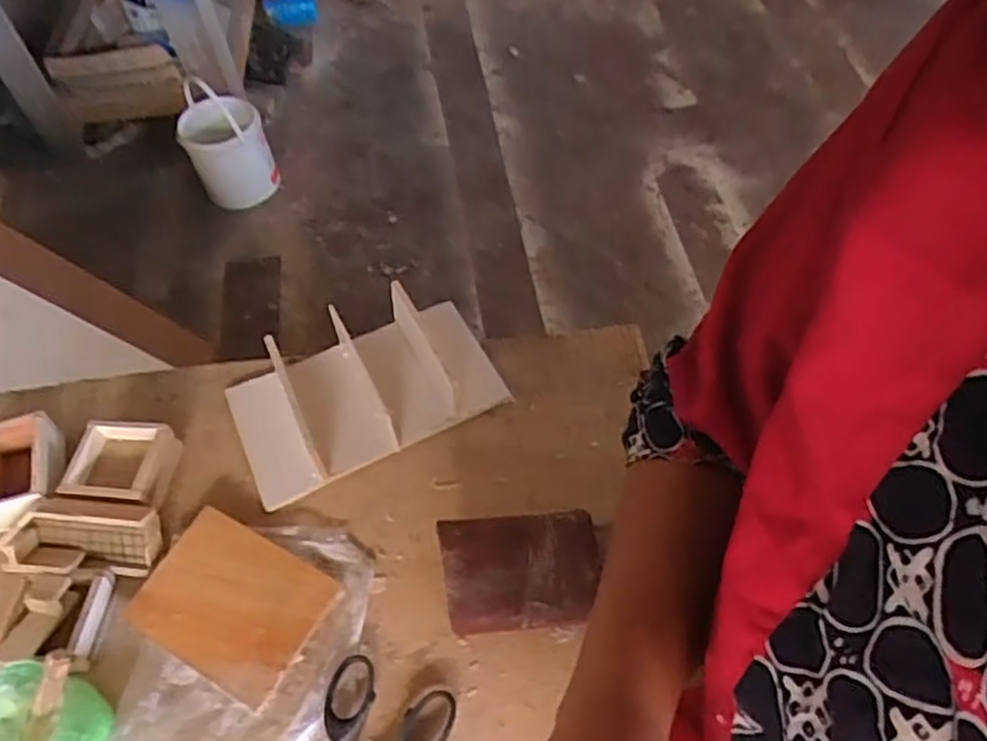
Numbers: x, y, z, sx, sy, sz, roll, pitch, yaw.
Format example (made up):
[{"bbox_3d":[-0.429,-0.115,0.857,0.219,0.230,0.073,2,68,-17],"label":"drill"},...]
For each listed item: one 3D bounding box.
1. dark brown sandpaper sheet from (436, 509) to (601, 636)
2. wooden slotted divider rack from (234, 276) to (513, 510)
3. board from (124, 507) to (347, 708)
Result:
[{"bbox_3d":[0.019,0.132,0.495,0.103,0.043,0.070,-6,53,-1],"label":"dark brown sandpaper sheet"},{"bbox_3d":[-0.105,0.007,0.594,0.198,0.050,0.129,-23,55,-12],"label":"wooden slotted divider rack"},{"bbox_3d":[-0.173,0.154,0.510,0.118,0.007,0.088,27,58,17],"label":"board"}]

